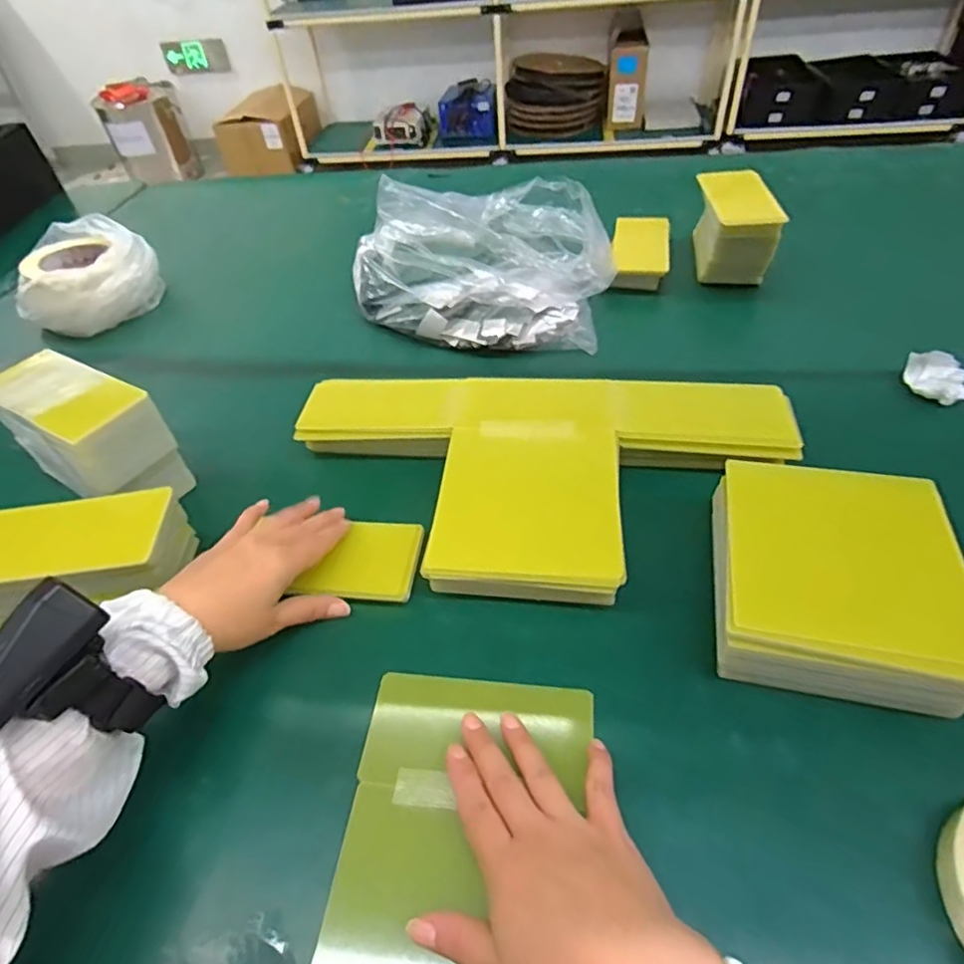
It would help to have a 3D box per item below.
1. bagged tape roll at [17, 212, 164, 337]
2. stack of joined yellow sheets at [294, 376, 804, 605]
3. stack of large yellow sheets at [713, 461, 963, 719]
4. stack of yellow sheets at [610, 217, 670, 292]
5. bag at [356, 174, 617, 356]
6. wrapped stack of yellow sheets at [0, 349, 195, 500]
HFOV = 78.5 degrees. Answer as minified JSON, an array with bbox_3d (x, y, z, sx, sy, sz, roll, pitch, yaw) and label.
[{"bbox_3d":[-0.522,-0.273,0.773,0.160,0.078,0.170,-3,47,3],"label":"bagged tape roll"},{"bbox_3d":[0.035,-0.005,0.482,0.411,0.042,0.216,4,50,9],"label":"stack of joined yellow sheets"},{"bbox_3d":[0.223,0.060,0.387,0.136,0.060,0.154,6,51,12],"label":"stack of large yellow sheets"},{"bbox_3d":[0.201,-0.290,0.749,0.068,0.034,0.132,6,48,11],"label":"stack of yellow sheets"},{"bbox_3d":[-0.009,-0.289,0.716,0.306,0.113,0.289,1,47,7],"label":"bag"},{"bbox_3d":[-0.339,-0.035,0.516,0.144,0.111,0.069,20,55,22],"label":"wrapped stack of yellow sheets"}]

